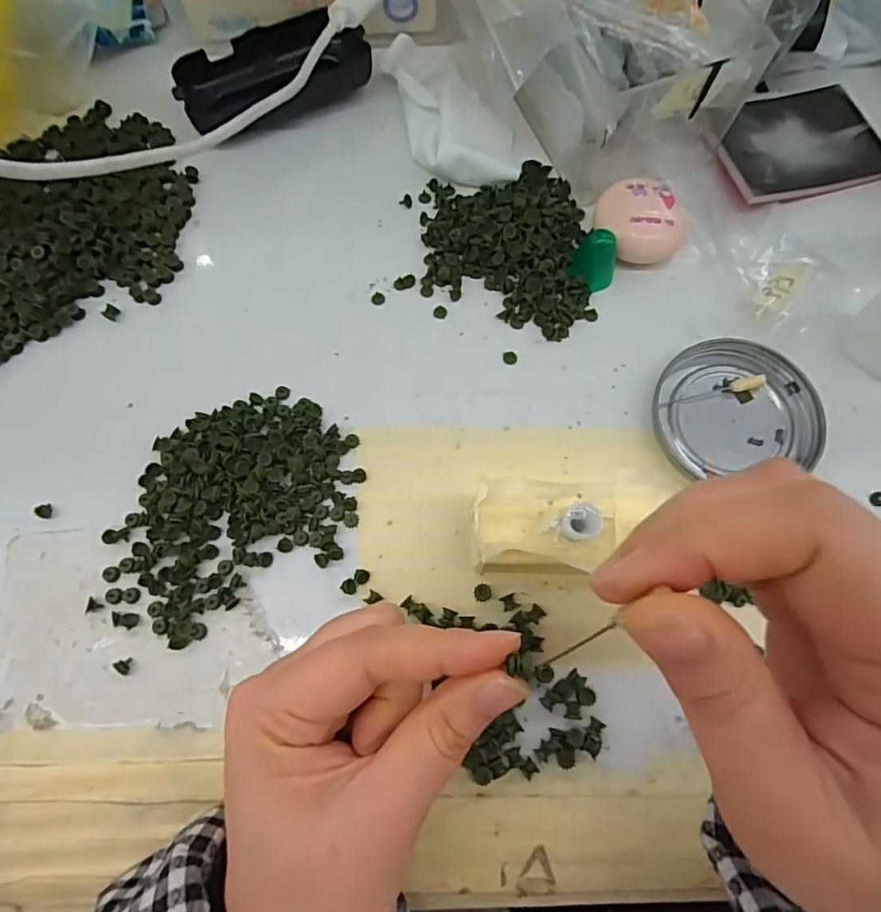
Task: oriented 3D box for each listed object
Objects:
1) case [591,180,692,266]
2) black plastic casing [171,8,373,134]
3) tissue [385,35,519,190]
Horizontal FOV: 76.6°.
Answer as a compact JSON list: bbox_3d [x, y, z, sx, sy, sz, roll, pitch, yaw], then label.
[{"bbox_3d":[0.106,-0.124,0.296,0.040,0.018,0.048,-31,75,-9],"label":"case"},{"bbox_3d":[-0.100,-0.228,0.333,0.109,0.026,0.048,-23,74,-7],"label":"black plastic casing"},{"bbox_3d":[0.006,-0.207,0.327,0.056,0.019,0.121,-15,73,-4],"label":"tissue"}]

